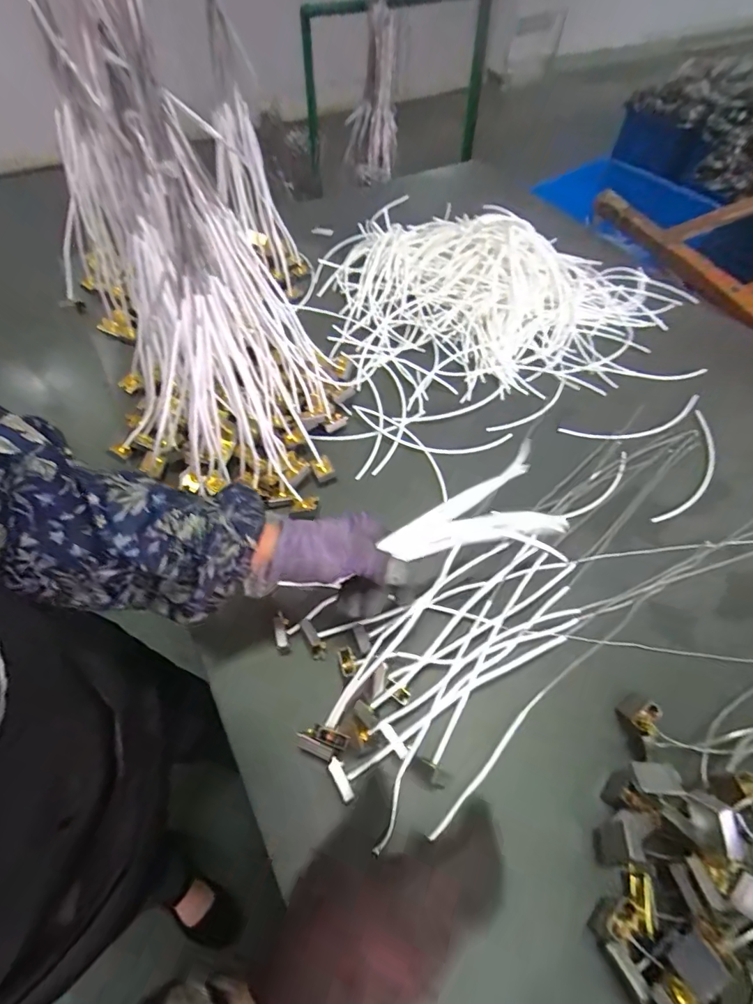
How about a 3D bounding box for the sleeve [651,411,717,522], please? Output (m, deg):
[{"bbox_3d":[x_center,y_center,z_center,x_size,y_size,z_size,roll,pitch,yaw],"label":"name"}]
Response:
[{"bbox_3d":[0.429,-0.045,0.614,0.046,0.005,0.223,29,61,19],"label":"sleeve"}]

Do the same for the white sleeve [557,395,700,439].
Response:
[{"bbox_3d":[0.376,-0.114,0.658,0.224,0.008,0.044,-13,57,-7],"label":"white sleeve"}]

